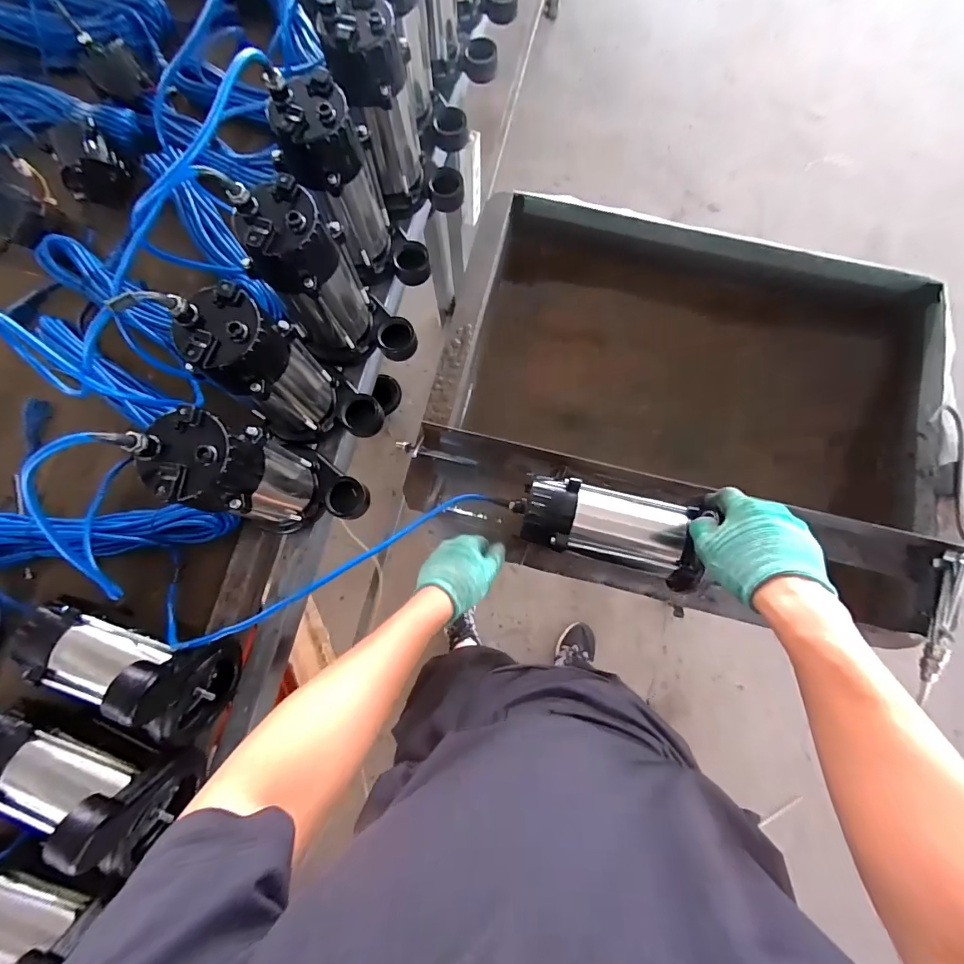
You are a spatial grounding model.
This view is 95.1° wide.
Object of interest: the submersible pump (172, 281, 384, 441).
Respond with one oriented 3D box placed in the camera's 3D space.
[{"bbox_3d":[-0.220,-0.120,0.535,0.152,0.234,0.104,18,80,4],"label":"submersible pump"}]

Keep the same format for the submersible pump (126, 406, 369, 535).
[{"bbox_3d":[-0.240,0.007,0.511,0.139,0.239,0.117,31,81,6],"label":"submersible pump"}]

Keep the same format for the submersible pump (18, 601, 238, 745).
[{"bbox_3d":[-0.433,0.220,0.511,0.232,0.164,0.113,11,80,3],"label":"submersible pump"}]

